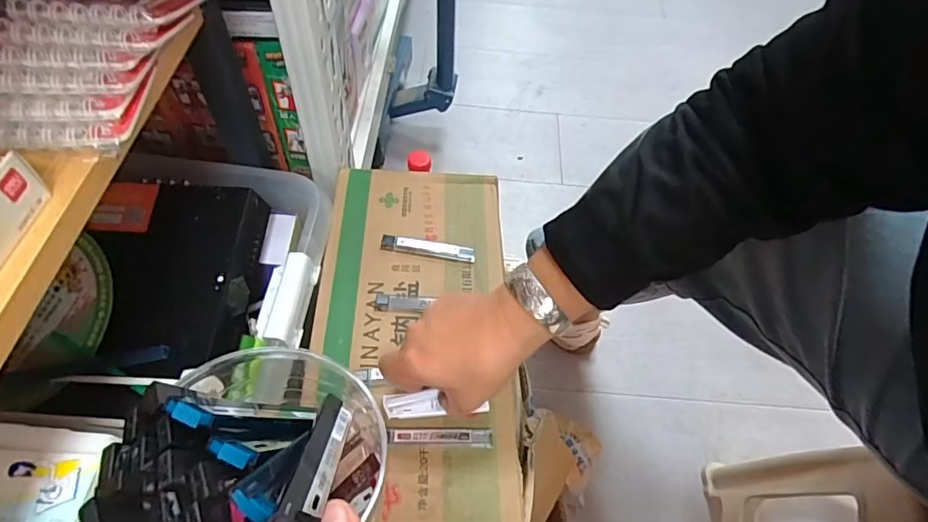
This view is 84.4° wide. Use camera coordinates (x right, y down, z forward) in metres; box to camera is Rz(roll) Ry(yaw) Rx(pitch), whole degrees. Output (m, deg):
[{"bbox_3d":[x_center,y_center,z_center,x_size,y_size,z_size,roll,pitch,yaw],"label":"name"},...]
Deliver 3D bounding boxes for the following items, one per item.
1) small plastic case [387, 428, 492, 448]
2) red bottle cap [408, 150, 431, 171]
[{"bbox_3d":[-0.020,0.144,0.422,0.086,0.005,0.015,3,56,-3],"label":"small plastic case"},{"bbox_3d":[-0.060,-0.131,0.693,0.032,0.015,0.035,-3,57,-7],"label":"red bottle cap"}]

